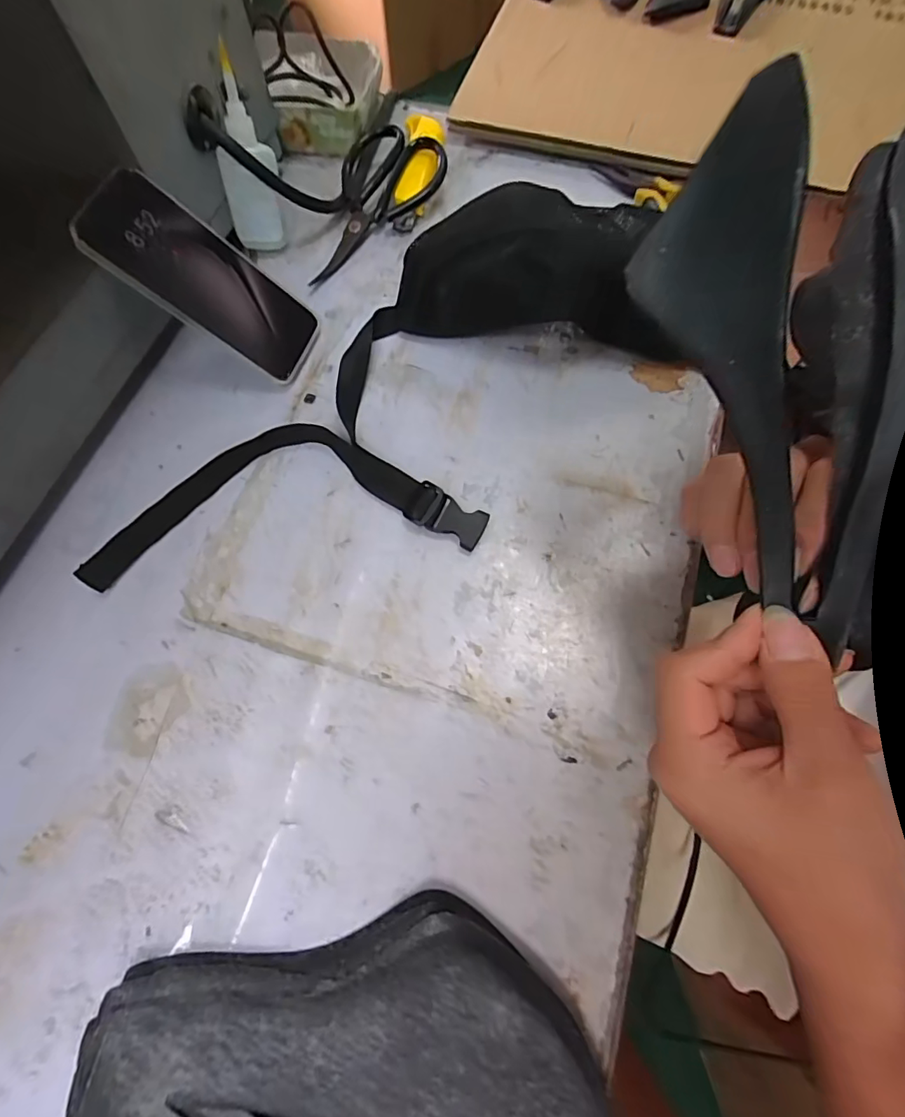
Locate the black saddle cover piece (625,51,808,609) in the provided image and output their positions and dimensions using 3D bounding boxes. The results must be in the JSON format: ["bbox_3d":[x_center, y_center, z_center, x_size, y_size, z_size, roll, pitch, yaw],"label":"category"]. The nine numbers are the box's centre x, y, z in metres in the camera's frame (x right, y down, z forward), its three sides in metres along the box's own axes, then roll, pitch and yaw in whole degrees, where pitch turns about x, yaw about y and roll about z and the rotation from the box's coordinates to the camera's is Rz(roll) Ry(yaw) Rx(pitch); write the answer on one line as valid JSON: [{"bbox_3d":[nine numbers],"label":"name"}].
[{"bbox_3d":[0.114,-0.083,0.203,0.055,0.037,0.198,-9,91,-2],"label":"black saddle cover piece"}]

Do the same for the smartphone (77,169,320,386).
[{"bbox_3d":[-0.186,-0.212,0.388,0.163,0.011,0.080,31,67,-31],"label":"smartphone"}]

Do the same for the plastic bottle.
[{"bbox_3d":[-0.174,-0.336,0.424,0.047,0.128,0.031,4,39,3],"label":"plastic bottle"}]

